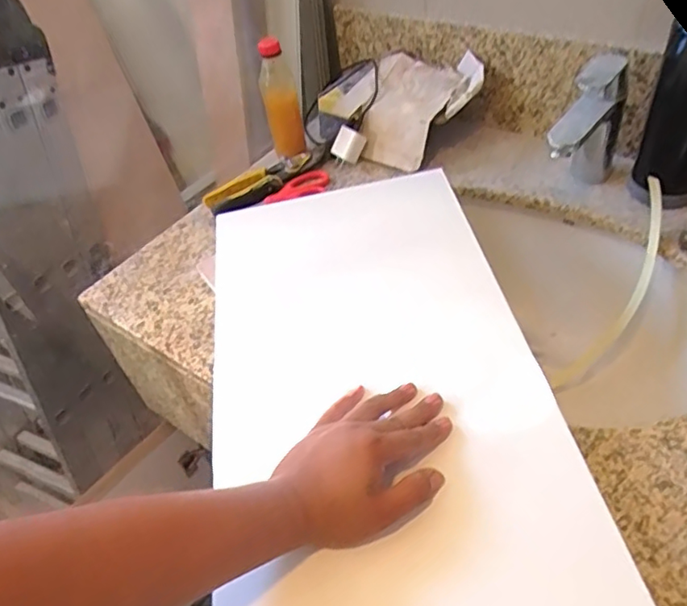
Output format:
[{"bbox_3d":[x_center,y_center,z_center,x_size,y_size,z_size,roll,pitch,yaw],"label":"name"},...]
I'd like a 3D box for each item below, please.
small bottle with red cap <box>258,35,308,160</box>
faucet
[{"bbox_3d":[-0.092,-0.290,0.833,0.054,0.164,0.043,-7,42,1],"label":"small bottle with red cap"},{"bbox_3d":[0.291,-0.197,0.693,0.048,0.167,0.136,23,54,29],"label":"faucet"}]

